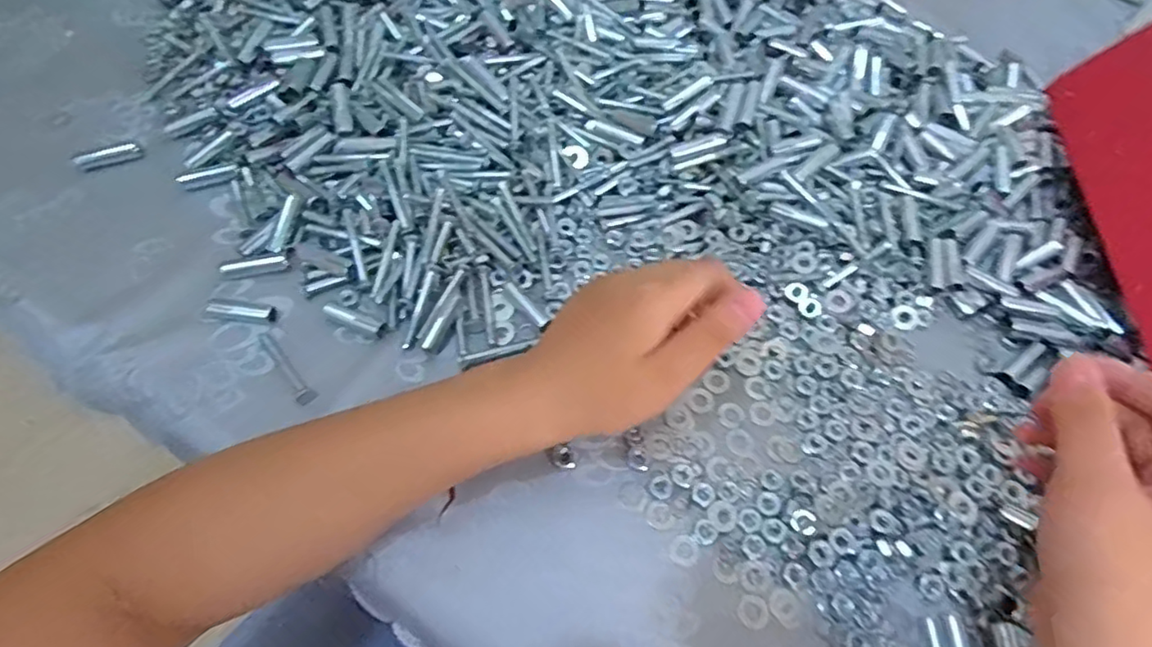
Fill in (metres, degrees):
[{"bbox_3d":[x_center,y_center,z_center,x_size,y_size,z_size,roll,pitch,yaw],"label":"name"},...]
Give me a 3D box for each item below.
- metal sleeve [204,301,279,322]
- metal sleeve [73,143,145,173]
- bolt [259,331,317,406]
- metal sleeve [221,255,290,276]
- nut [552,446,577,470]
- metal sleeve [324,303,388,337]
[{"bbox_3d":[-0.208,-0.008,0.377,0.042,0.009,0.014,5,64,-1],"label":"metal sleeve"},{"bbox_3d":[-0.331,-0.118,0.427,0.040,0.010,0.014,-28,69,-16],"label":"metal sleeve"},{"bbox_3d":[-0.171,0.025,0.358,0.010,0.012,0.055,-34,70,-18],"label":"bolt"},{"bbox_3d":[-0.208,-0.038,0.390,0.040,0.004,0.010,-11,65,-8],"label":"metal sleeve"},{"bbox_3d":[-0.006,0.077,0.345,0.014,0.004,0.012,31,67,12],"label":"nut"},{"bbox_3d":[-0.138,-0.003,0.376,0.043,0.006,0.009,22,65,8],"label":"metal sleeve"}]

